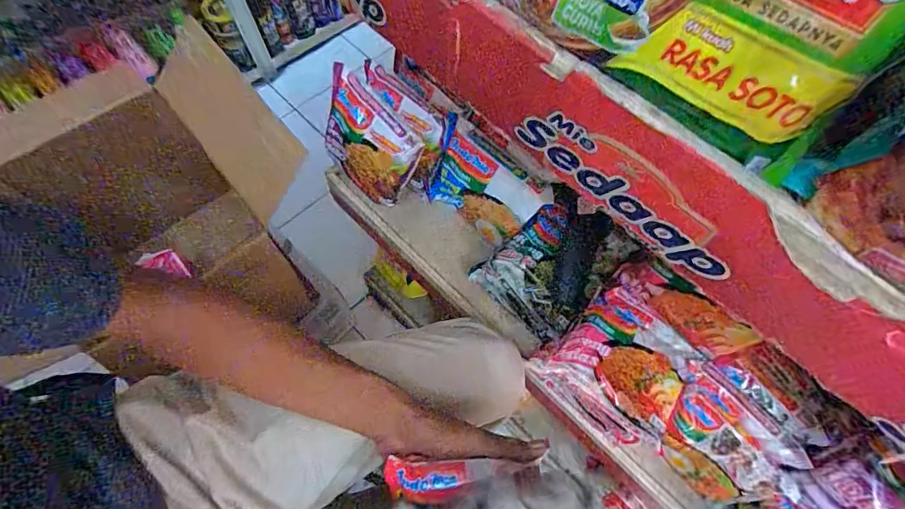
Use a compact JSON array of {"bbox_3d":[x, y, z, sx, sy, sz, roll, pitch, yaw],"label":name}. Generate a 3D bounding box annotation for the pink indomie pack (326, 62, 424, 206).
[{"bbox_3d":[-0.115,-0.147,0.577,0.150,0.124,0.043,46,37,8],"label":"pink indomie pack"}]

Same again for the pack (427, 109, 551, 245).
[{"bbox_3d":[0.042,-0.085,0.562,0.149,0.113,0.032,41,45,15],"label":"pack"}]

